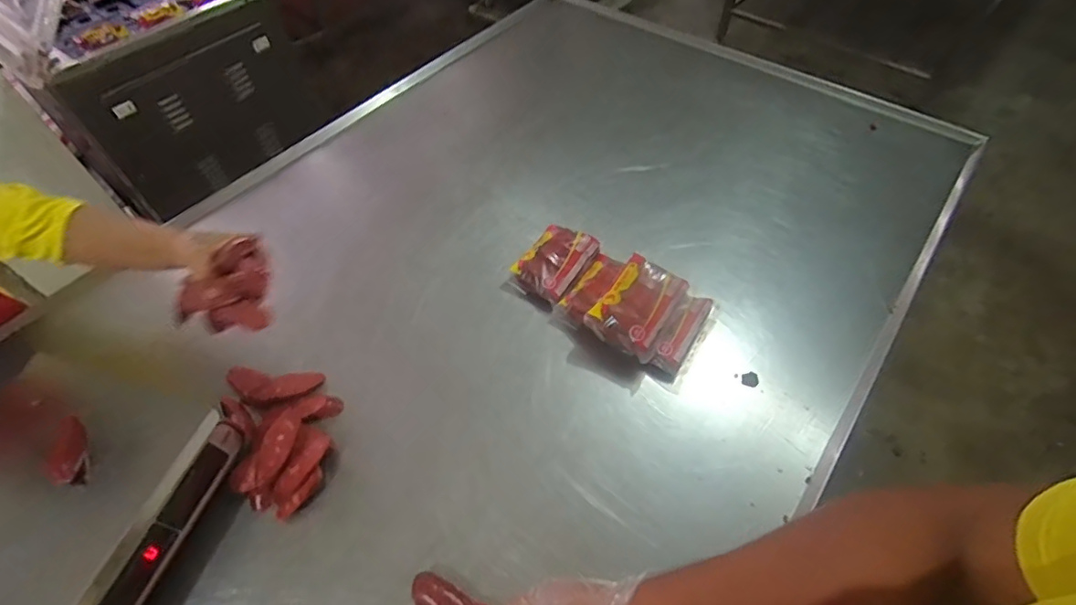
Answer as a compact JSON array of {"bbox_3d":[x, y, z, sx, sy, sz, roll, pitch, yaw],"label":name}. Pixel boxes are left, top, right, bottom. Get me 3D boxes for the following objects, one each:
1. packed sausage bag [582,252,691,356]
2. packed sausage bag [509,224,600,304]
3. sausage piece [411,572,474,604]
[{"bbox_3d":[0.145,0.000,0.779,0.097,0.040,0.135,31,60,21],"label":"packed sausage bag"},{"bbox_3d":[0.030,-0.066,0.875,0.099,0.063,0.128,30,59,21],"label":"packed sausage bag"},{"bbox_3d":[-0.108,0.334,0.603,0.077,0.025,0.033,22,57,16],"label":"sausage piece"}]

